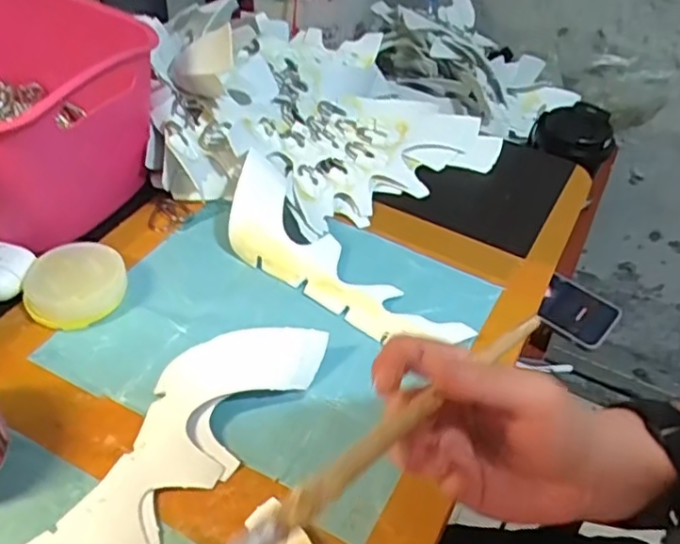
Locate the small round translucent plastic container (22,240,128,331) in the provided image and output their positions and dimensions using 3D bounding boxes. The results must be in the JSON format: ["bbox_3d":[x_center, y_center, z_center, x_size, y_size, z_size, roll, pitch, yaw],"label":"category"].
[{"bbox_3d":[-0.185,0.011,0.465,0.063,0.029,0.062,3,44,-3],"label":"small round translucent plastic container"}]

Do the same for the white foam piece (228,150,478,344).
[{"bbox_3d":[-0.002,-0.006,0.511,0.217,0.035,0.074,38,51,12],"label":"white foam piece"}]

